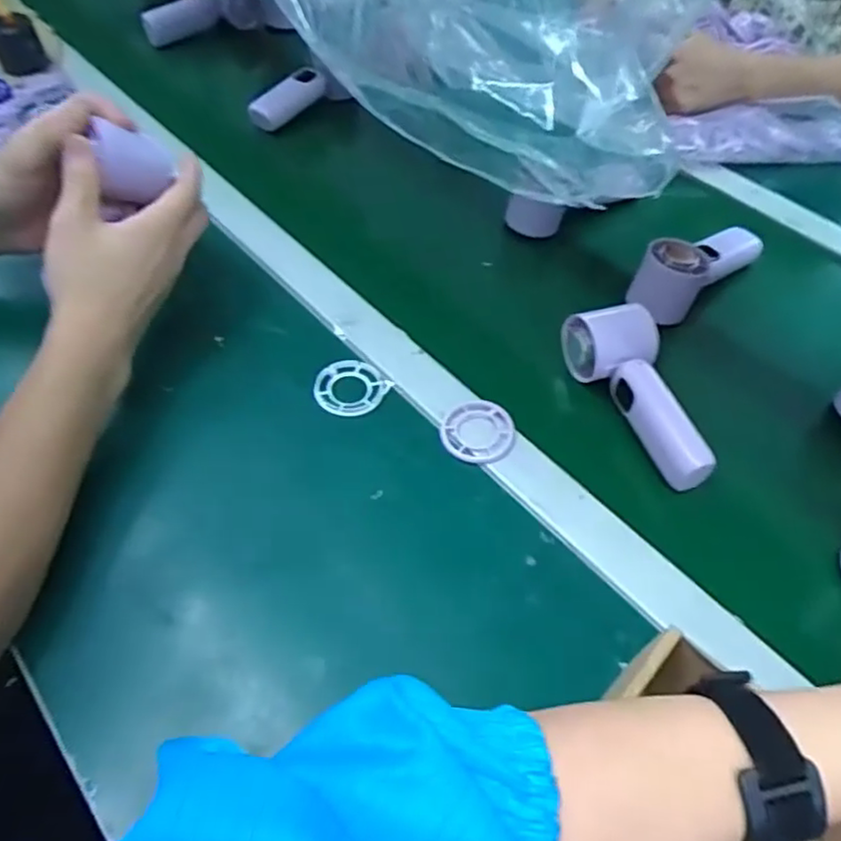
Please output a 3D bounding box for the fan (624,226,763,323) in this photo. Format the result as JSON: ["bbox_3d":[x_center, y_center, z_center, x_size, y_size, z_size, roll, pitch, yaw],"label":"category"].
[{"bbox_3d":[0.251,-0.142,0.584,0.147,0.057,0.050,-35,62,-25],"label":"fan"}]

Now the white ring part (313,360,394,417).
[{"bbox_3d":[-0.057,-0.028,0.505,0.058,0.007,0.054,1,53,-2],"label":"white ring part"}]

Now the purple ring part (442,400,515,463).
[{"bbox_3d":[0.042,0.008,0.480,0.054,0.006,0.055,3,53,-1],"label":"purple ring part"}]

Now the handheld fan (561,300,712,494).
[{"bbox_3d":[0.163,-0.021,0.486,0.050,0.057,0.154,-12,55,-12],"label":"handheld fan"}]

